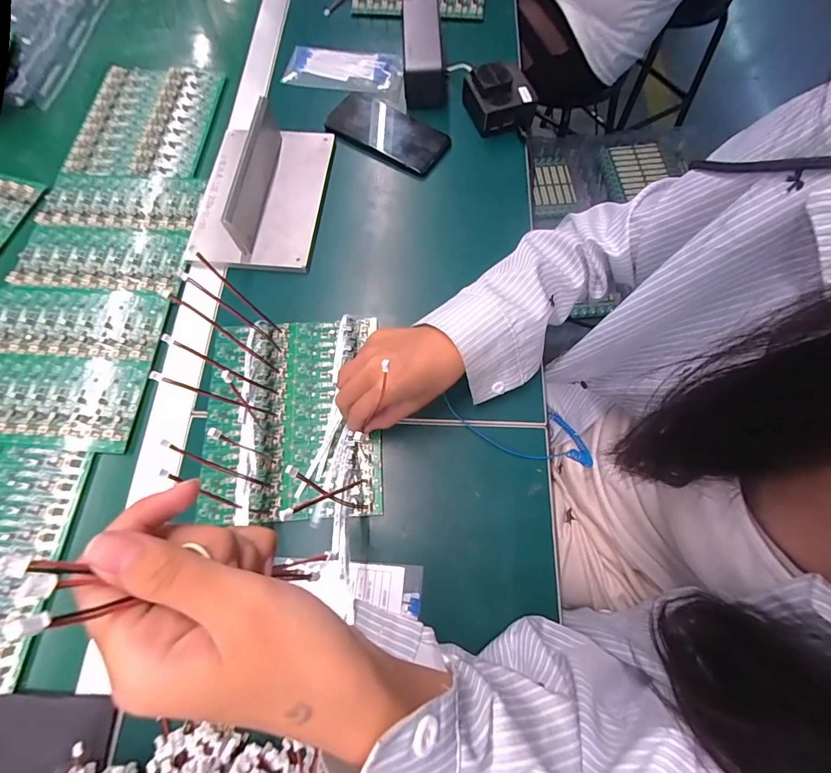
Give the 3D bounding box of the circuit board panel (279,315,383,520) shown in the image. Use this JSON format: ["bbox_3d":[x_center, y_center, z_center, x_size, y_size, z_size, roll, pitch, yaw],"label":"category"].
[{"bbox_3d":[-0.084,0.024,0.389,0.093,0.008,0.194,-6,72,-2],"label":"circuit board panel"}]

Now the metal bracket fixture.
[{"bbox_3d":[-0.180,-0.242,0.457,0.141,0.062,0.212,6,72,2],"label":"metal bracket fixture"}]

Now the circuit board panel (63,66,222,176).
[{"bbox_3d":[-0.352,-0.349,0.527,0.168,0.010,0.181,6,72,2],"label":"circuit board panel"}]

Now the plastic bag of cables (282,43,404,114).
[{"bbox_3d":[-0.092,-0.428,0.545,0.185,0.018,0.076,17,73,6],"label":"plastic bag of cables"}]

